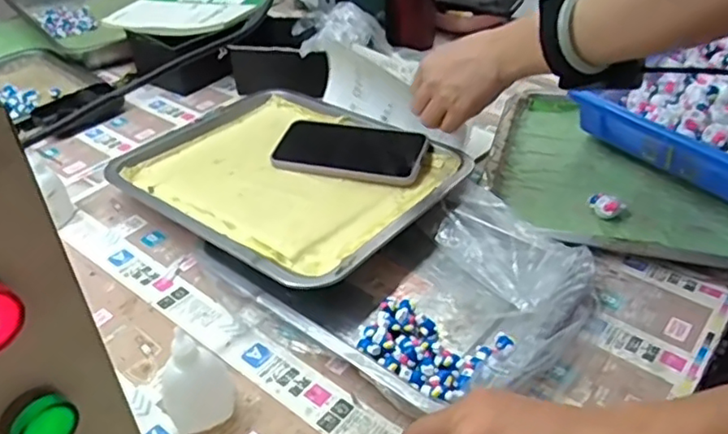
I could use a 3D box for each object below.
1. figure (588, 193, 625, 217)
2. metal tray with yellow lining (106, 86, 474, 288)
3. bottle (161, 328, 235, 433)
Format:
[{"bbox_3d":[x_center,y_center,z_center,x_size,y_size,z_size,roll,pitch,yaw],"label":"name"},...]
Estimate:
[{"bbox_3d":[0.233,-0.014,0.595,0.032,0.017,0.022,25,45,29],"label":"figure"},{"bbox_3d":[-0.083,-0.052,0.643,0.321,0.028,0.256,26,46,31],"label":"metal tray with yellow lining"},{"bbox_3d":[-0.115,0.108,0.419,0.045,0.077,0.041,-13,40,-15],"label":"bottle"}]

